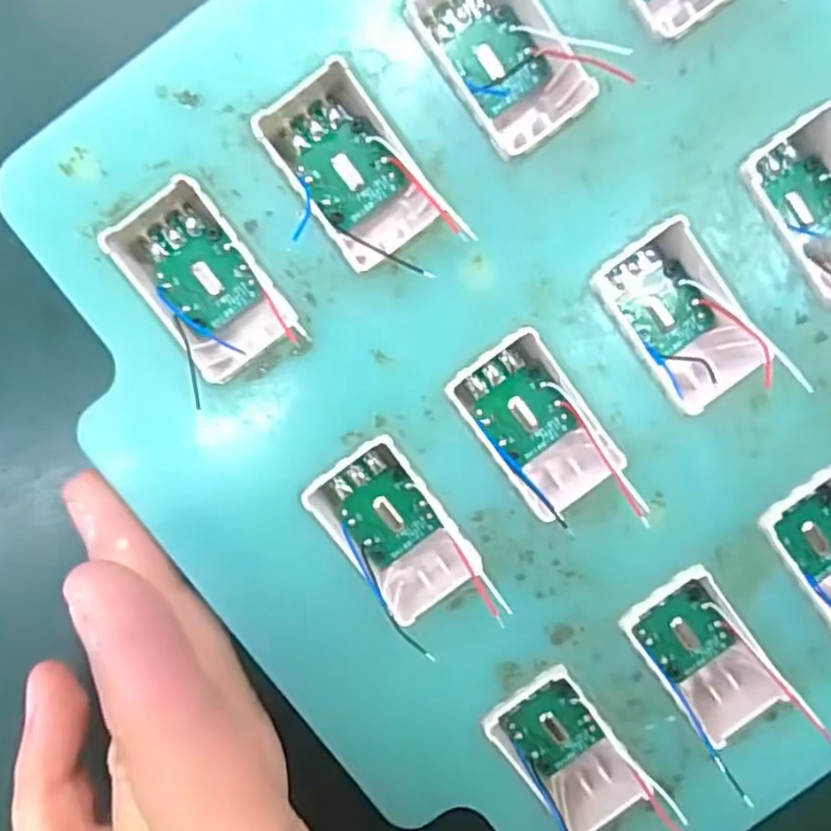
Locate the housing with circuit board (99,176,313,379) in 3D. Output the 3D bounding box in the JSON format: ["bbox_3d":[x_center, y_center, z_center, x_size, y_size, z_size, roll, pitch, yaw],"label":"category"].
[{"bbox_3d":[-0.037,-0.023,0.121,0.019,0.010,0.034,-36,96,2],"label":"housing with circuit board"}]

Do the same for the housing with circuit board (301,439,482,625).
[{"bbox_3d":[-0.005,0.022,0.128,0.020,0.010,0.031,-36,96,2],"label":"housing with circuit board"}]

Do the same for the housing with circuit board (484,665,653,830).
[{"bbox_3d":[0.029,0.065,0.134,0.019,0.010,0.033,-34,96,1],"label":"housing with circuit board"}]

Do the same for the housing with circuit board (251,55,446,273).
[{"bbox_3d":[-0.011,-0.043,0.120,0.018,0.011,0.032,-36,96,2],"label":"housing with circuit board"}]

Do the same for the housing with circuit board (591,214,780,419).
[{"bbox_3d":[0.049,-0.017,0.126,0.019,0.011,0.034,-37,96,2],"label":"housing with circuit board"}]

